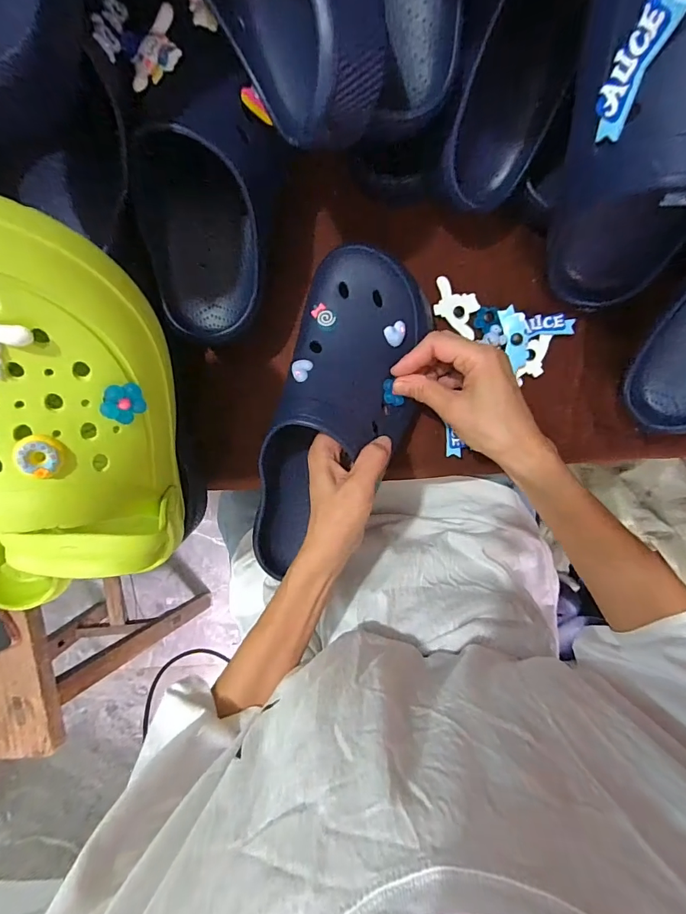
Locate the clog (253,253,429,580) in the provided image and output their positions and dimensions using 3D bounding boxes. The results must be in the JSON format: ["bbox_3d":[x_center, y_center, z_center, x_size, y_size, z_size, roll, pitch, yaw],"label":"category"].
[{"bbox_3d":[-0.006,-0.026,0.367,0.121,0.091,0.284,23,102,-2],"label":"clog"}]

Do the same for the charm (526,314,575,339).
[{"bbox_3d":[0.191,-0.122,0.397,0.043,0.005,0.021,-6,98,2],"label":"charm"}]

